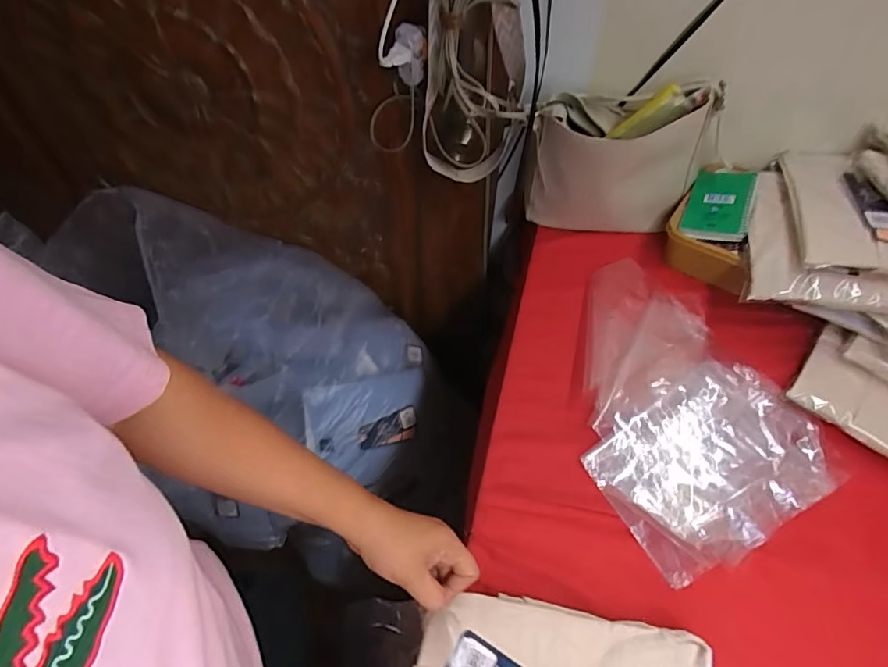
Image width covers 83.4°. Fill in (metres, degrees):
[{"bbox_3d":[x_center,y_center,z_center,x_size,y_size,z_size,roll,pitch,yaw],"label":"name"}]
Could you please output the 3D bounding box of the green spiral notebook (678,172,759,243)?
[{"bbox_3d":[0.393,-0.182,0.715,0.082,0.015,0.128,10,63,32],"label":"green spiral notebook"}]

